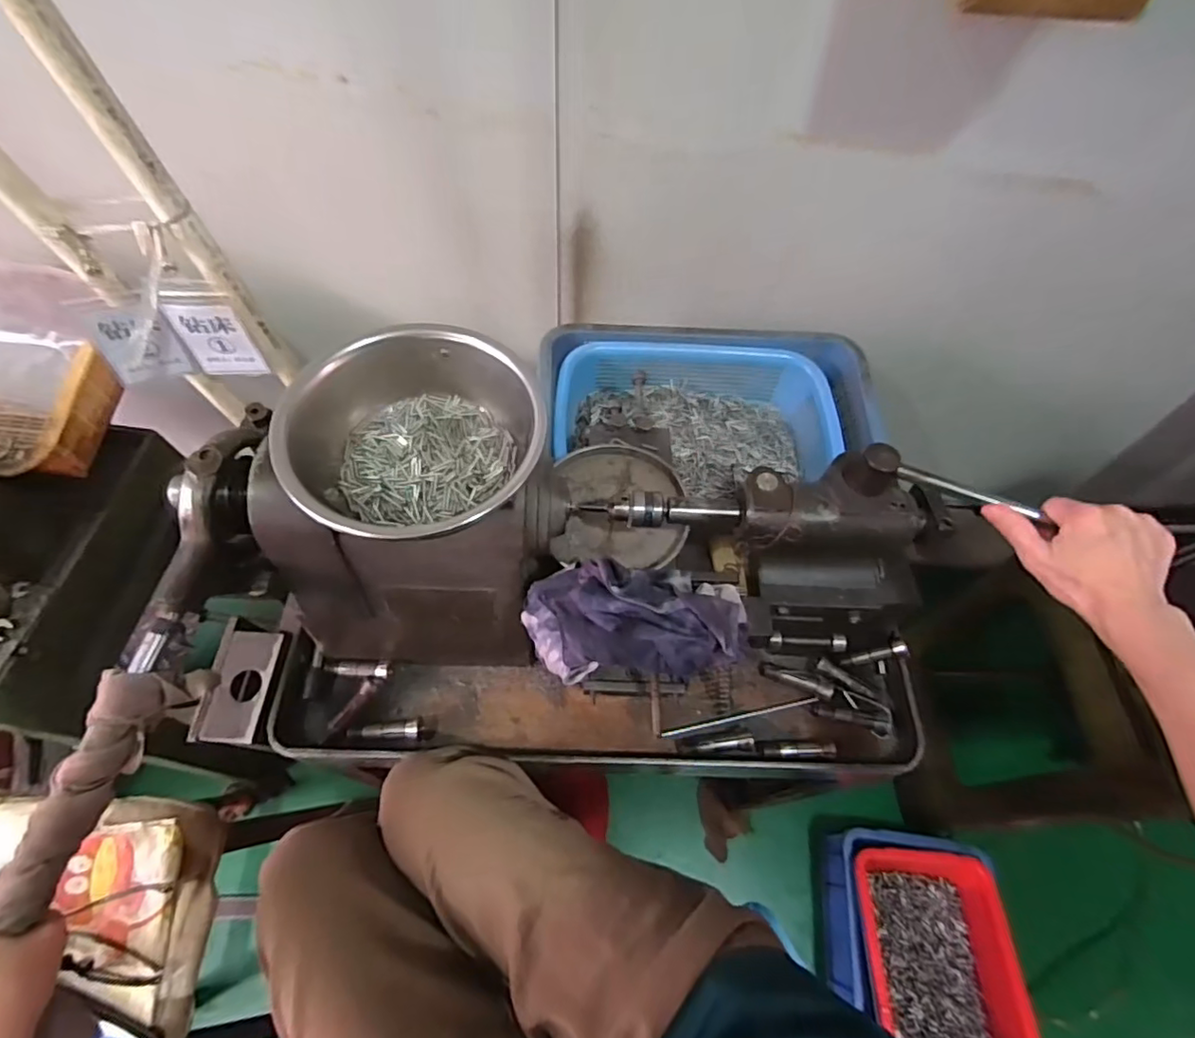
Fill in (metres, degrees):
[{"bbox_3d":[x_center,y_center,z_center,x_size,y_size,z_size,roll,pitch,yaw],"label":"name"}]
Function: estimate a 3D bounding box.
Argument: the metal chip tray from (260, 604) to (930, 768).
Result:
[{"bbox_3d":[-0.006,0.195,0.635,0.707,0.062,0.146,2,61,-2],"label":"metal chip tray"}]

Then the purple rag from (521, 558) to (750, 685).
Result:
[{"bbox_3d":[0.030,0.077,0.467,0.170,0.065,0.086,0,61,-3],"label":"purple rag"}]

